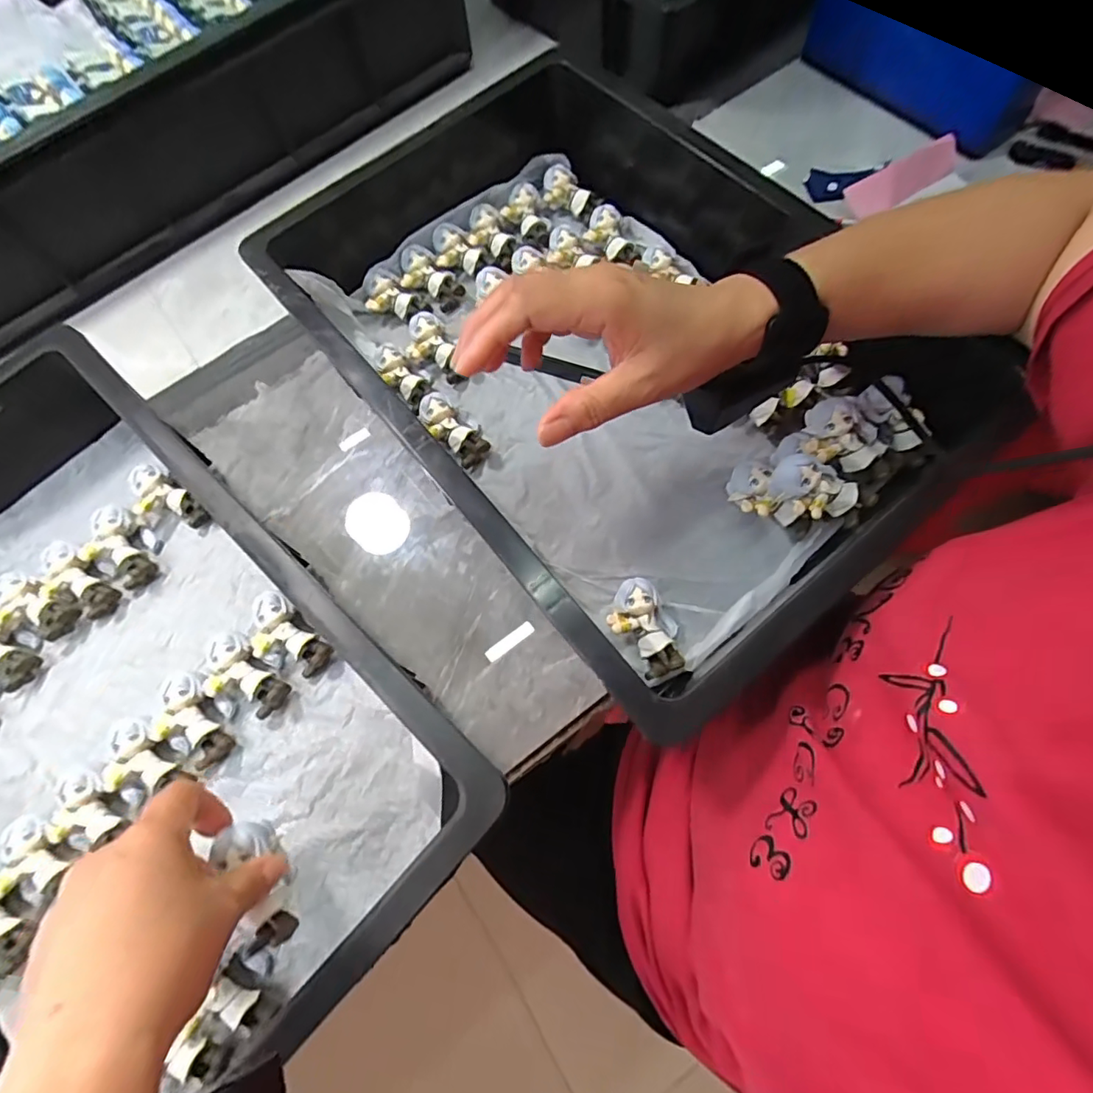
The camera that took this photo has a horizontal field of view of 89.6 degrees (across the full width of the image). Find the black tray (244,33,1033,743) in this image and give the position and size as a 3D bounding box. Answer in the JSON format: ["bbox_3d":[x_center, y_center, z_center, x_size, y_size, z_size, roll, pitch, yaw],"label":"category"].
[{"bbox_3d":[0.023,-0.144,0.371,0.280,0.101,0.424,-38,75,-13],"label":"black tray"}]

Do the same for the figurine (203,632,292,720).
[{"bbox_3d":[-0.197,0.087,0.358,0.057,0.022,0.034,40,78,16],"label":"figurine"}]

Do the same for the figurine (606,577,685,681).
[{"bbox_3d":[0.063,0.051,0.347,0.037,0.019,0.058,-35,72,-8],"label":"figurine"}]

